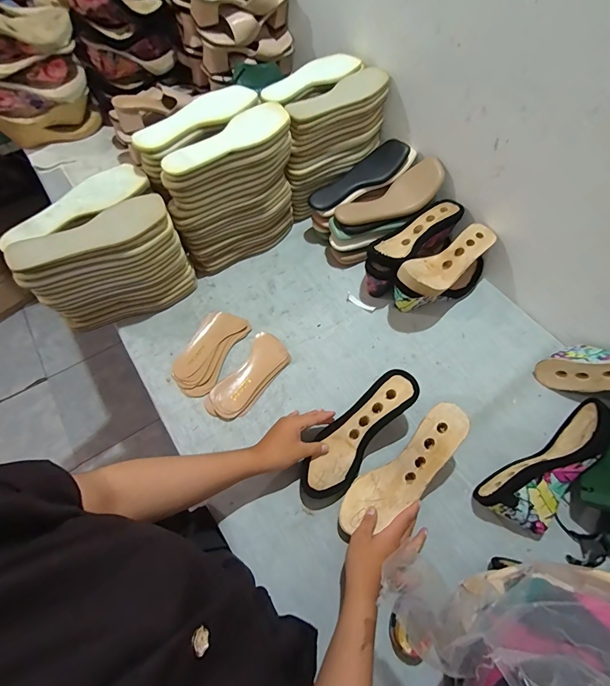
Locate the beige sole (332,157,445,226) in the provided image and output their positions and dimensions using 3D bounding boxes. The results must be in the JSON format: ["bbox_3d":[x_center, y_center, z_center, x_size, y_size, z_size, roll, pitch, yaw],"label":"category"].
[{"bbox_3d":[0.175,-0.291,0.728,0.228,0.034,0.082,-28,65,-1],"label":"beige sole"}]

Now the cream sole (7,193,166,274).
[{"bbox_3d":[-0.333,-0.174,0.561,0.238,0.010,0.081,-35,67,-19],"label":"cream sole"}]

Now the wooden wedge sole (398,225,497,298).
[{"bbox_3d":[0.262,-0.157,0.659,0.229,0.041,0.079,-36,68,-19],"label":"wooden wedge sole"}]

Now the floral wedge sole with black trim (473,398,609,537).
[{"bbox_3d":[0.371,0.189,0.533,0.236,0.082,0.089,-30,66,-17],"label":"floral wedge sole with black trim"}]

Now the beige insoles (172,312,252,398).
[{"bbox_3d":[-0.181,0.015,0.674,0.086,0.020,0.172,23,63,11],"label":"beige insoles"}]

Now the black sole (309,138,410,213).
[{"bbox_3d":[0.107,-0.352,0.761,0.224,0.033,0.081,-33,66,0],"label":"black sole"}]

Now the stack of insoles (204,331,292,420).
[{"bbox_3d":[-0.100,0.060,0.639,0.077,0.021,0.170,33,65,16],"label":"stack of insoles"}]

